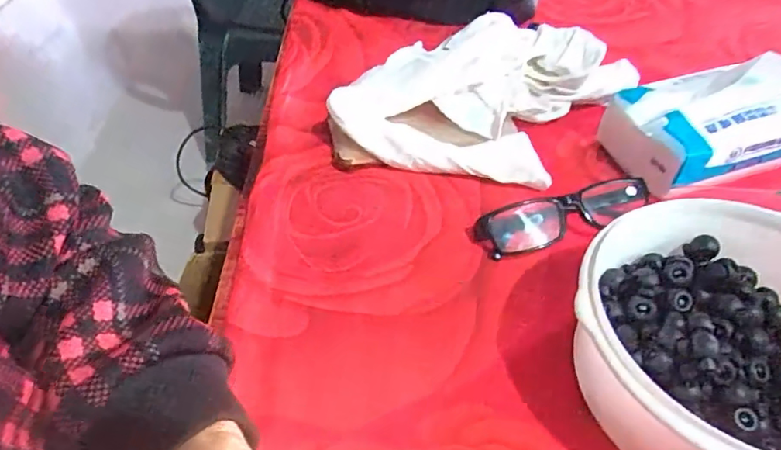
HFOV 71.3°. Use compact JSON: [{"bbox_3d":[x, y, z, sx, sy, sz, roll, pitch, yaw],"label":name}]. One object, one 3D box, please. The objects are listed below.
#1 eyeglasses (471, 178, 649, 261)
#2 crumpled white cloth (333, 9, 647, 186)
[{"bbox_3d":[0.129,-0.006,0.406,0.130,0.033,0.032,-13,47,-15],"label":"eyeglasses"},{"bbox_3d":[0.085,-0.118,0.489,0.213,0.065,0.204,19,47,16],"label":"crumpled white cloth"}]

